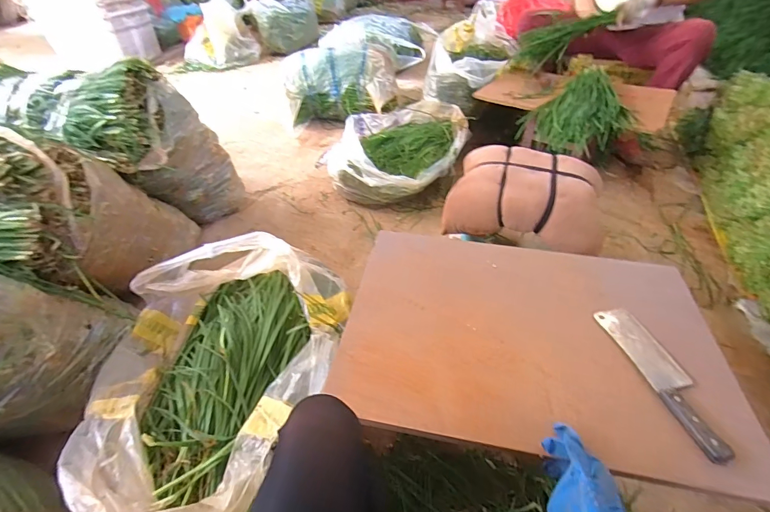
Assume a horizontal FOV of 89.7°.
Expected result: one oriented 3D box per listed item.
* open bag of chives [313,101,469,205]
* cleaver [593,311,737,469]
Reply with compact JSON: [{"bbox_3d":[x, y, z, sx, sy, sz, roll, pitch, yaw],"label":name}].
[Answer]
[{"bbox_3d":[0.048,-0.429,1.560,0.494,0.179,0.558,20,47,21],"label":"open bag of chives"},{"bbox_3d":[0.425,0.174,0.587,0.070,0.023,0.253,-8,43,-6],"label":"cleaver"}]

